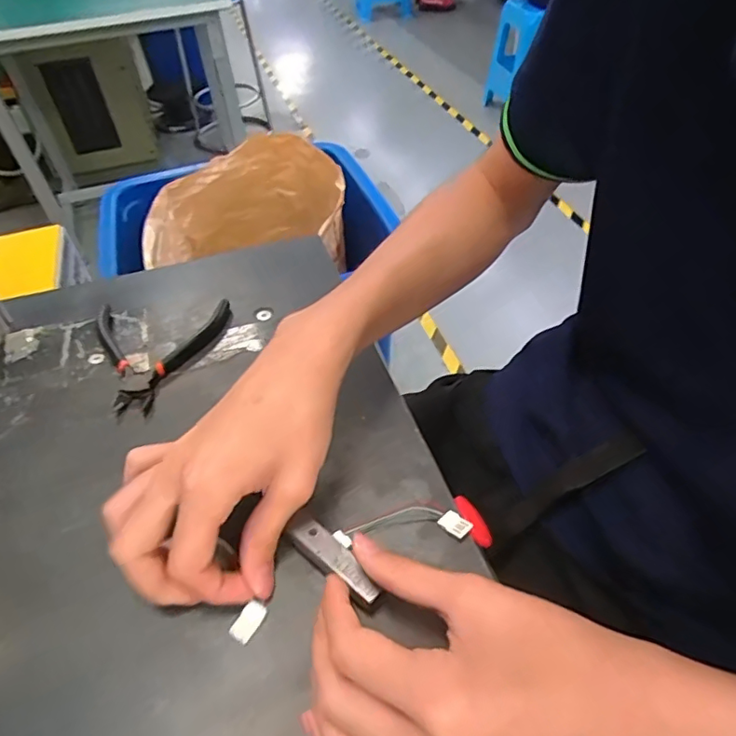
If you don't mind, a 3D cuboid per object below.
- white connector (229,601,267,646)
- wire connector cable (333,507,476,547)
[{"bbox_3d":[-0.062,0.130,0.278,0.011,0.004,0.019,26,52,24],"label":"white connector"},{"bbox_3d":[0.020,0.090,0.310,0.077,0.010,0.025,-4,46,-5],"label":"wire connector cable"}]

